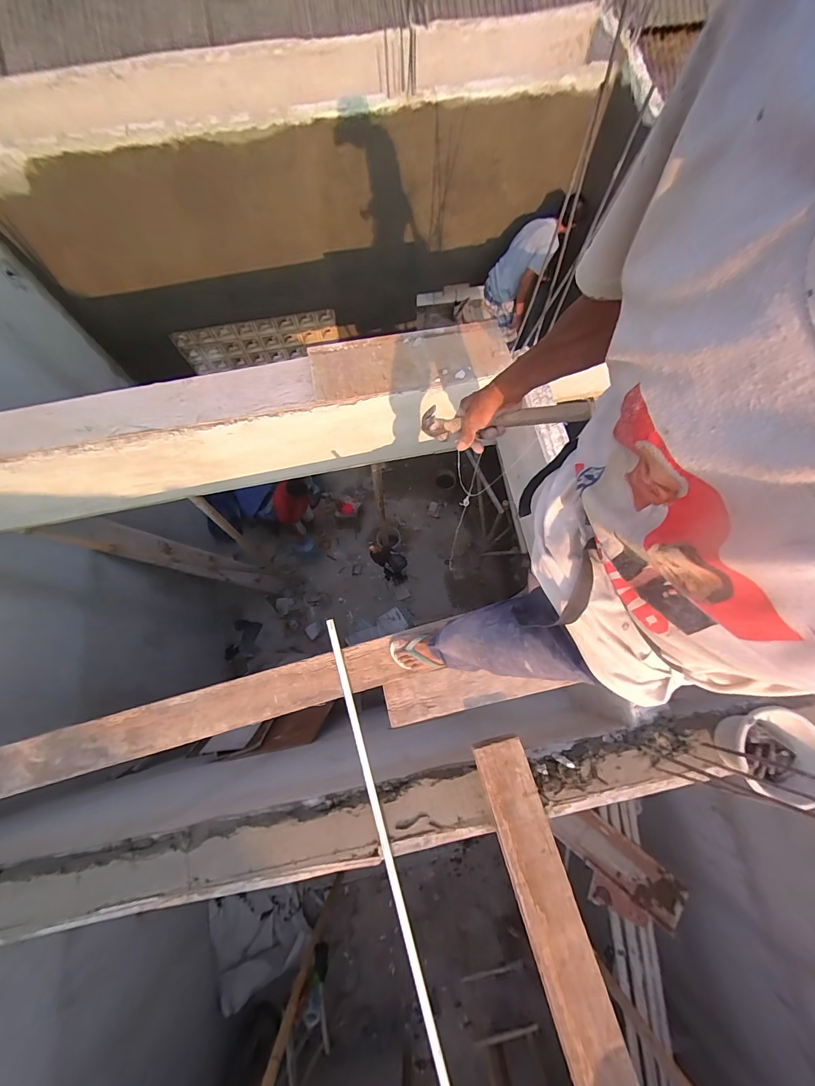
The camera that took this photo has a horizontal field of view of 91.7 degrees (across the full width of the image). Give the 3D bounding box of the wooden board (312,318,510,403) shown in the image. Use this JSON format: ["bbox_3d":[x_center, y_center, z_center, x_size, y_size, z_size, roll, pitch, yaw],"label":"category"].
[{"bbox_3d":[0.000,-0.826,1.790,0.869,0.050,0.301,-8,86,2],"label":"wooden board"}]

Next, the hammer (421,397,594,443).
[{"bbox_3d":[0.162,-0.210,0.684,0.284,0.101,0.028,1,68,26],"label":"hammer"}]

